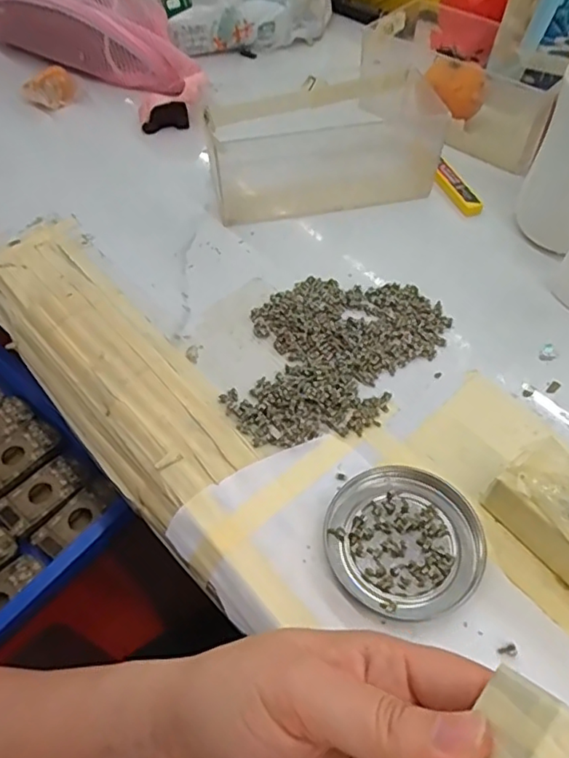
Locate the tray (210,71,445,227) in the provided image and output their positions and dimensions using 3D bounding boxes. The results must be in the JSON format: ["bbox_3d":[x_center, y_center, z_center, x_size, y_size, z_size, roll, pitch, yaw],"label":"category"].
[{"bbox_3d":[0.031,-0.189,0.476,0.178,0.060,0.100,-6,53,-4],"label":"tray"}]

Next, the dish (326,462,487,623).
[{"bbox_3d":[0.062,0.081,0.303,0.076,0.007,0.080,0,53,0],"label":"dish"}]

